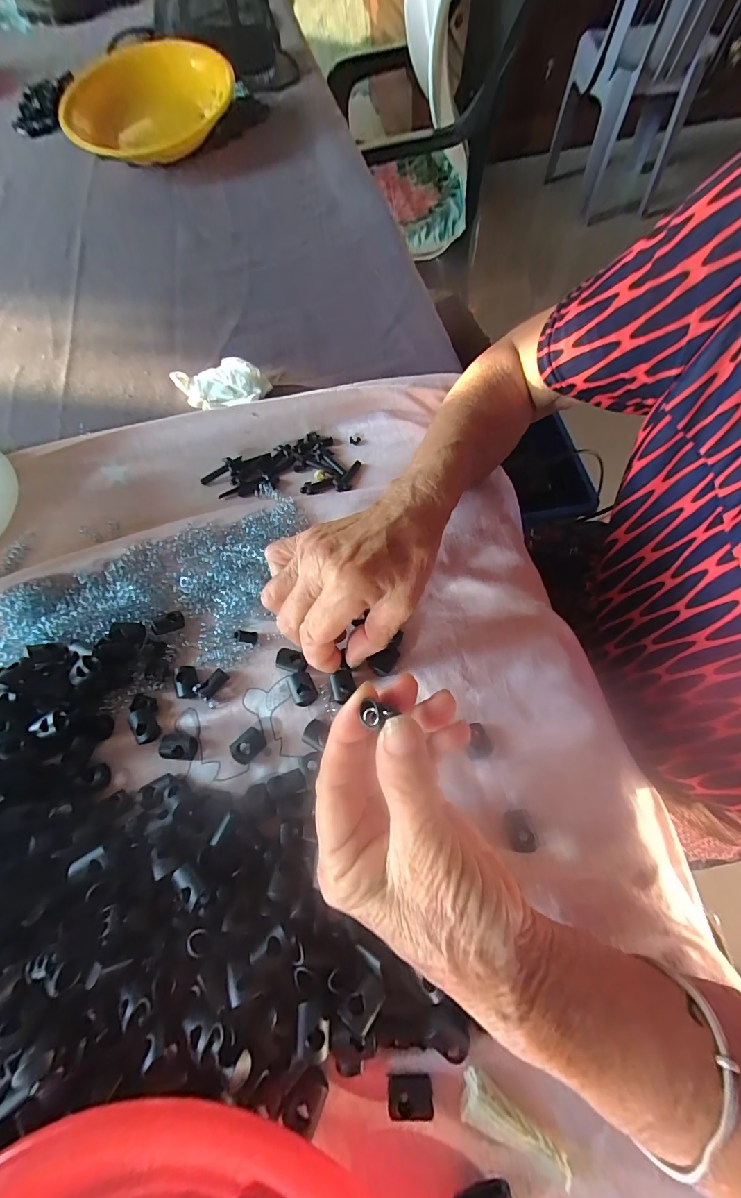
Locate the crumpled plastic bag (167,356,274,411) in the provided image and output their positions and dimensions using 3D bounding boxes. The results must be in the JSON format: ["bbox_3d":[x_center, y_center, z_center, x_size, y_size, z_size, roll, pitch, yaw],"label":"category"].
[{"bbox_3d":[-0.138,-0.195,0.364,0.082,0.029,0.037,-11,65,-3],"label":"crumpled plastic bag"}]

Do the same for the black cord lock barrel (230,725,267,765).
[{"bbox_3d":[-0.075,0.090,0.241,0.015,0.007,0.020,40,73,18],"label":"black cord lock barrel"}]

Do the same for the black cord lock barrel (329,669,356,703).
[{"bbox_3d":[-0.017,0.055,0.250,0.014,0.013,0.020,-13,66,-4],"label":"black cord lock barrel"}]

